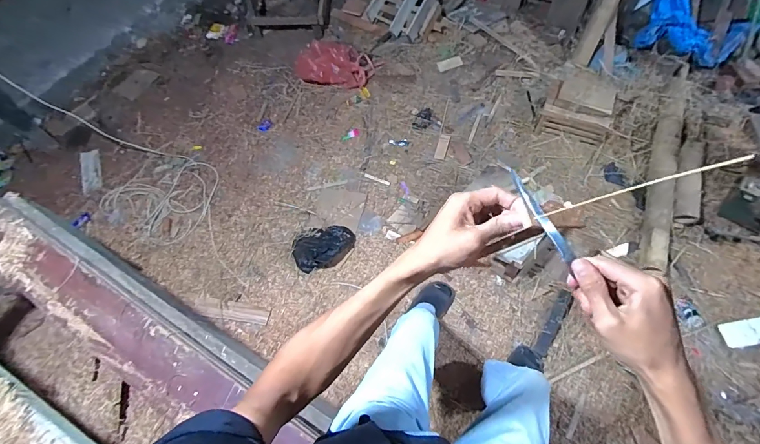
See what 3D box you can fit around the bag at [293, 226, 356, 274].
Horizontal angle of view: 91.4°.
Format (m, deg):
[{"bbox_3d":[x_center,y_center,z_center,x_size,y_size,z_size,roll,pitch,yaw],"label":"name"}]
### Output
[{"bbox_3d":[-0.216,0.077,1.397,0.234,0.100,0.165,-20,63,-5],"label":"bag"}]

